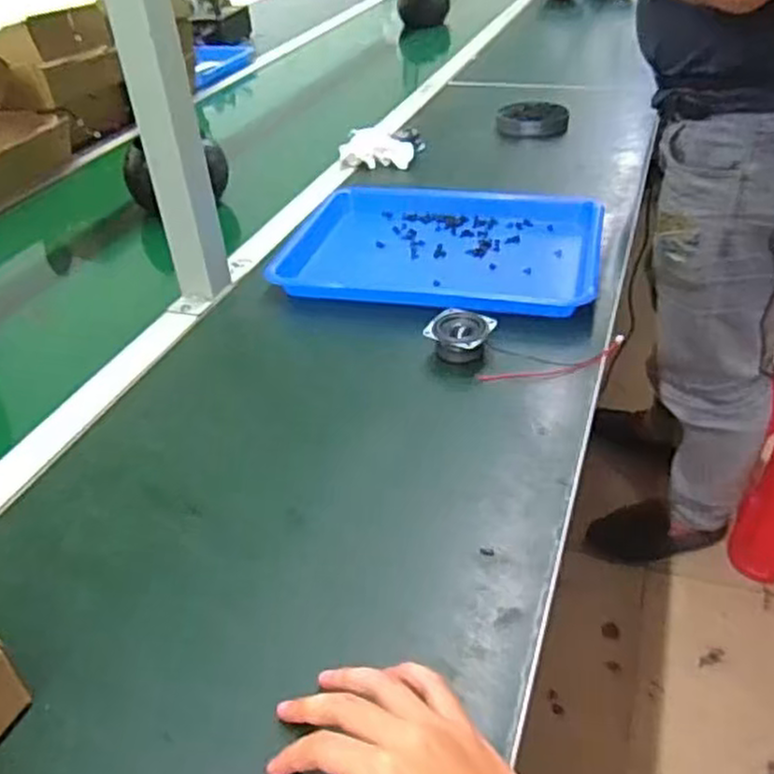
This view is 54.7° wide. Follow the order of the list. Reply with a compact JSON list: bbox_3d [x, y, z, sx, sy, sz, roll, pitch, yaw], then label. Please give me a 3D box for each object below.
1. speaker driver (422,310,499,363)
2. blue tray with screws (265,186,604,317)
[{"bbox_3d":[0.065,-0.046,0.680,0.053,0.028,0.047,13,40,22],"label":"speaker driver"},{"bbox_3d":[0.069,-0.173,0.857,0.336,0.027,0.293,7,38,14],"label":"blue tray with screws"}]

